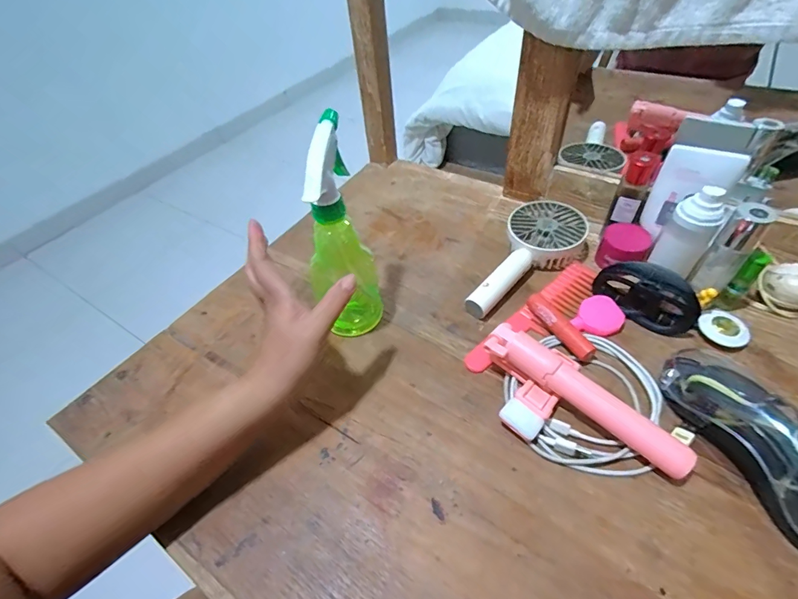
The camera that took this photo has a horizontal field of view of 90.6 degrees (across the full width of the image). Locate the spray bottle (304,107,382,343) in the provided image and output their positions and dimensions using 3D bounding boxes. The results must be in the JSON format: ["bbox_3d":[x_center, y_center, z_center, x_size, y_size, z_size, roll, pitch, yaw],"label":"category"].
[{"bbox_3d":[-0.064,-0.060,0.400,0.064,0.211,0.087,-13,48,-6],"label":"spray bottle"}]

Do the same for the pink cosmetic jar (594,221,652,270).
[{"bbox_3d":[0.269,-0.062,0.474,0.054,0.034,0.050,-3,48,3],"label":"pink cosmetic jar"}]

